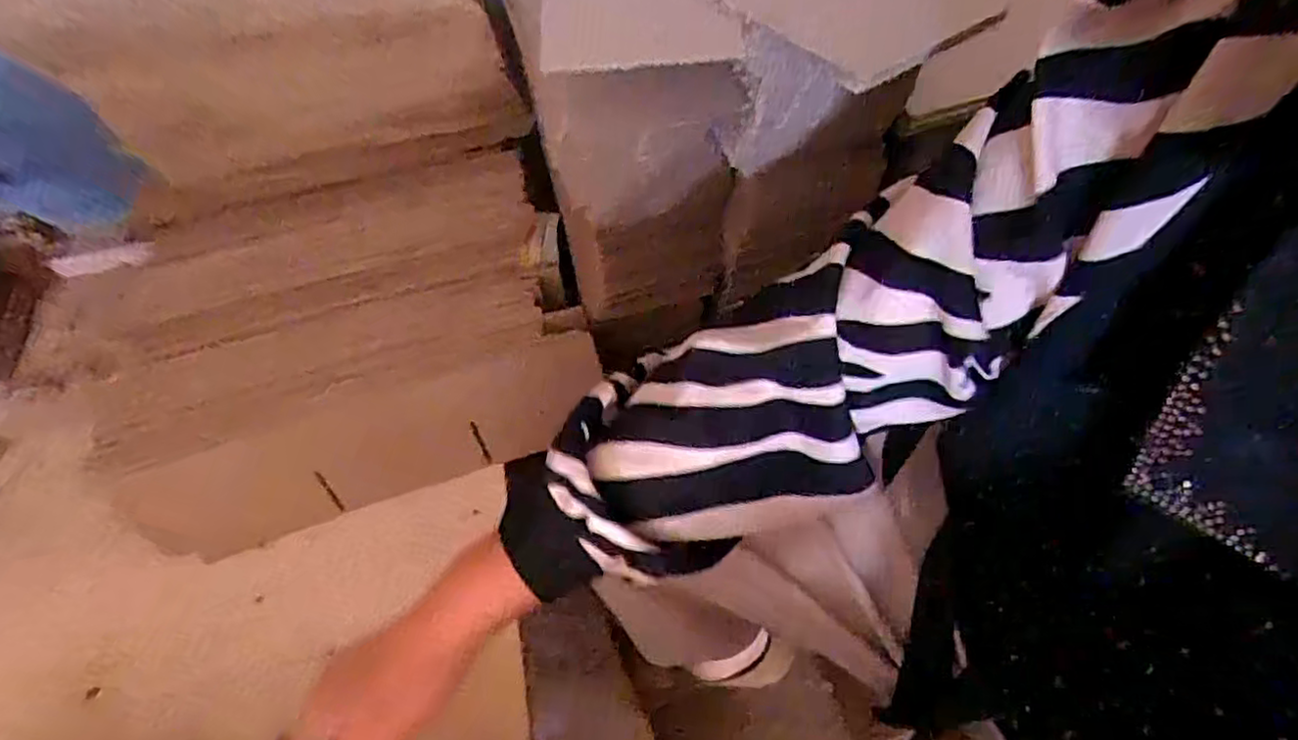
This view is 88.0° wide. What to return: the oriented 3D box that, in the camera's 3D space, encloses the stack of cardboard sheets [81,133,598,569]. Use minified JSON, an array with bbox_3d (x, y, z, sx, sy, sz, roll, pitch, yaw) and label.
[{"bbox_3d":[-0.267,-0.033,0.611,0.389,0.089,0.299,-18,58,-7],"label":"stack of cardboard sheets"}]

